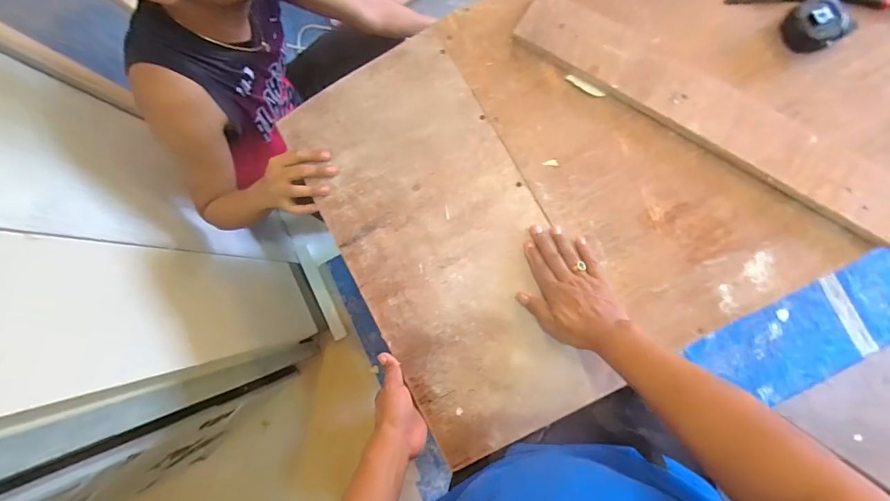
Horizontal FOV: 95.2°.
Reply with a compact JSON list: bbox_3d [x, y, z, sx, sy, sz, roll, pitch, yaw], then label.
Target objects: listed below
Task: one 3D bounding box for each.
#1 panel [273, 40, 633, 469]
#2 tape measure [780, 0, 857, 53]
[{"bbox_3d":[-0.010,-0.013,0.609,0.283,0.018,0.589,-27,84,5],"label":"panel"},{"bbox_3d":[0.501,-0.307,0.550,0.064,0.031,0.069,-26,83,5],"label":"tape measure"}]

